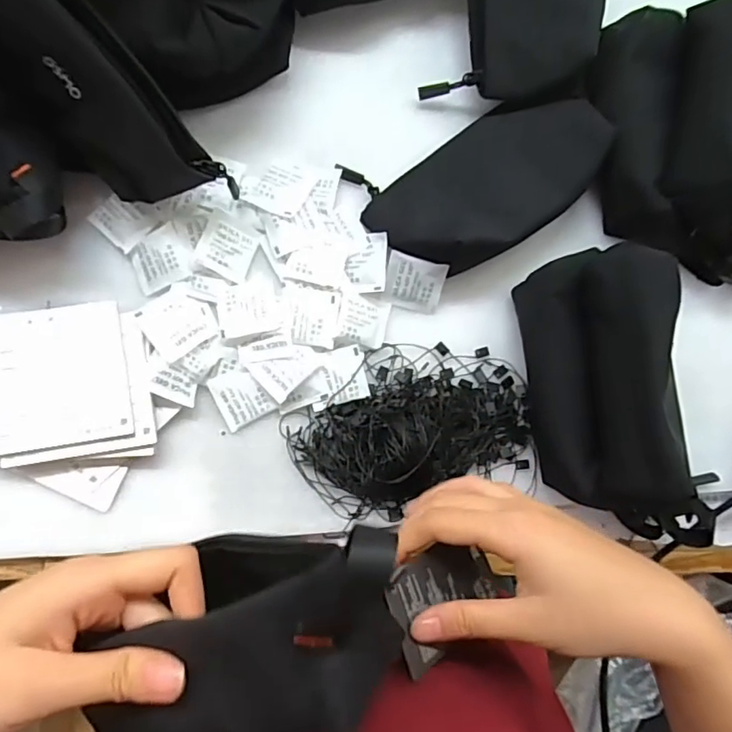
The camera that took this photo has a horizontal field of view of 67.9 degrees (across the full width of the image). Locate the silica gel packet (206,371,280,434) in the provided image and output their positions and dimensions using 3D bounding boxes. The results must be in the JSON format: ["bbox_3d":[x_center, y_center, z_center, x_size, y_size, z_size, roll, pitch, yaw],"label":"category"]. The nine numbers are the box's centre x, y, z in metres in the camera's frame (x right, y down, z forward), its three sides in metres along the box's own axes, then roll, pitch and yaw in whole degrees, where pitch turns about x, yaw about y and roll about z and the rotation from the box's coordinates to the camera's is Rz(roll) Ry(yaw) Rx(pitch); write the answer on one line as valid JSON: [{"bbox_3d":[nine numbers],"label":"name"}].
[{"bbox_3d":[-0.090,0.022,0.391,0.036,0.006,0.040,-29,91,-7],"label":"silica gel packet"}]

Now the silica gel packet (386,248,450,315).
[{"bbox_3d":[0.035,-0.061,0.402,0.042,0.004,0.039,15,119,-2],"label":"silica gel packet"}]

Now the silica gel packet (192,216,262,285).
[{"bbox_3d":[-0.099,-0.085,0.388,0.035,0.009,0.039,22,85,-5],"label":"silica gel packet"}]

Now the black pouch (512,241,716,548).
[{"bbox_3d":[0.163,0.015,0.372,0.081,0.083,0.184,-6,88,-7],"label":"black pouch"}]

